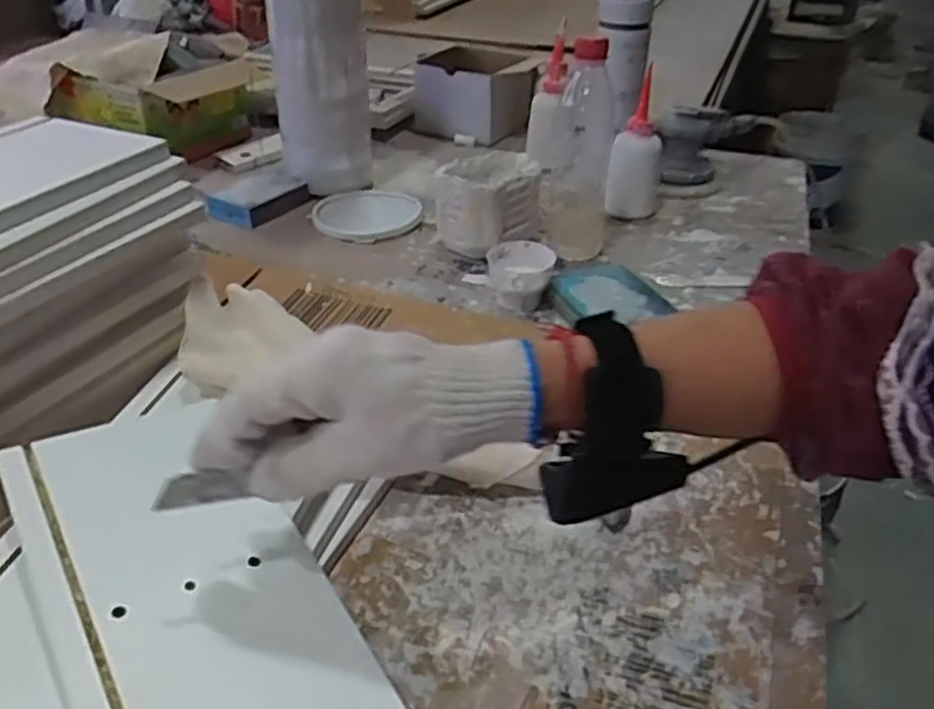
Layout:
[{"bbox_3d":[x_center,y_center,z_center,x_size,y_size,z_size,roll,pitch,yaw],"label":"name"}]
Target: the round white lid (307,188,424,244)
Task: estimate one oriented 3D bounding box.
[{"bbox_3d":[-0.119,-0.165,0.911,0.123,0.018,0.123,2,34,-1],"label":"round white lid"}]

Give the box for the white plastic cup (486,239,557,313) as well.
[{"bbox_3d":[0.051,-0.074,0.754,0.066,0.048,0.072,3,33,2],"label":"white plastic cup"}]

